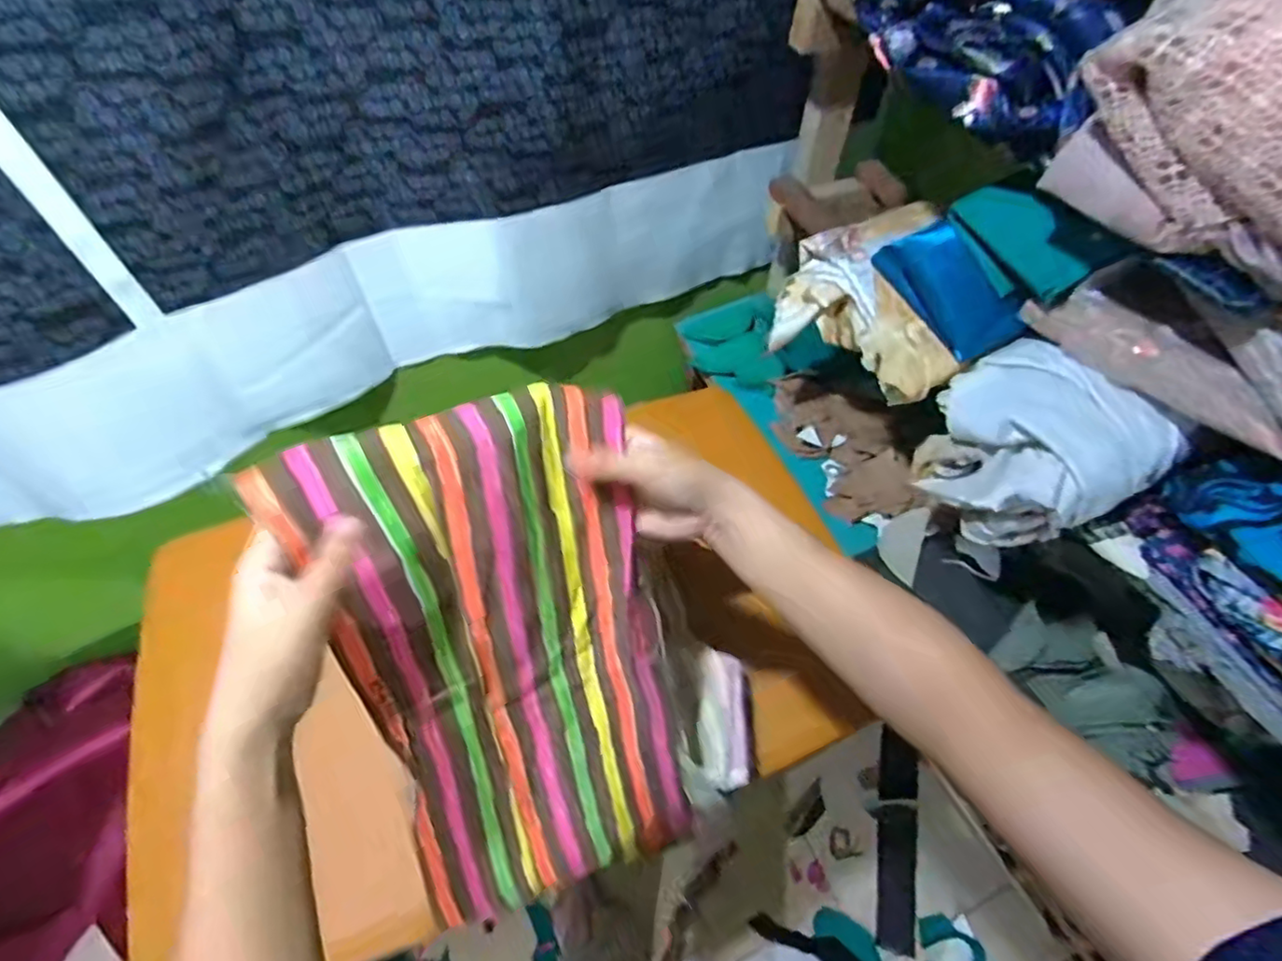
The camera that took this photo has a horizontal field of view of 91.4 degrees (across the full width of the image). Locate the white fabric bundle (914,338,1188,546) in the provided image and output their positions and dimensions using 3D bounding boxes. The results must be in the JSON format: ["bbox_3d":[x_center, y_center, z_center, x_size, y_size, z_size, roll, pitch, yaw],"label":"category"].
[{"bbox_3d":[0.365,-0.023,0.621,0.126,0.172,0.186,-27,62,-19],"label":"white fabric bundle"}]

